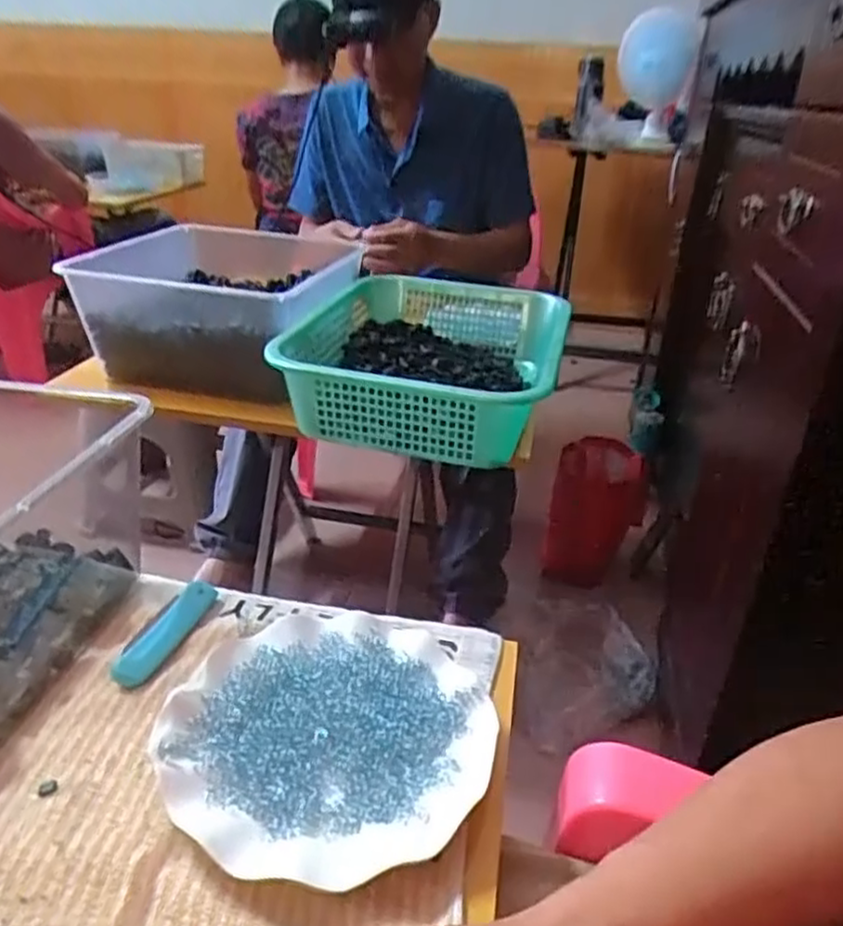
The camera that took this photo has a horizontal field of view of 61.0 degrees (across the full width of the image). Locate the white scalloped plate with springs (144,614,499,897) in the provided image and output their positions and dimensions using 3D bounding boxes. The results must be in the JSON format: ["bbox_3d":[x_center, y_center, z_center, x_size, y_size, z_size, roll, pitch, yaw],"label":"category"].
[{"bbox_3d":[-0.053,0.159,0.417,0.180,0.026,0.174,2,28,-1],"label":"white scalloped plate with springs"}]

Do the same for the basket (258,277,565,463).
[{"bbox_3d":[0.009,-0.129,0.881,0.310,0.098,0.384,9,28,10],"label":"basket"}]

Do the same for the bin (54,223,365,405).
[{"bbox_3d":[-0.259,-0.196,0.972,0.303,0.164,0.392,7,28,7],"label":"bin"}]

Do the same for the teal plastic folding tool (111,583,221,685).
[{"bbox_3d":[-0.176,0.116,0.493,0.021,0.017,0.099,10,29,13],"label":"teal plastic folding tool"}]

